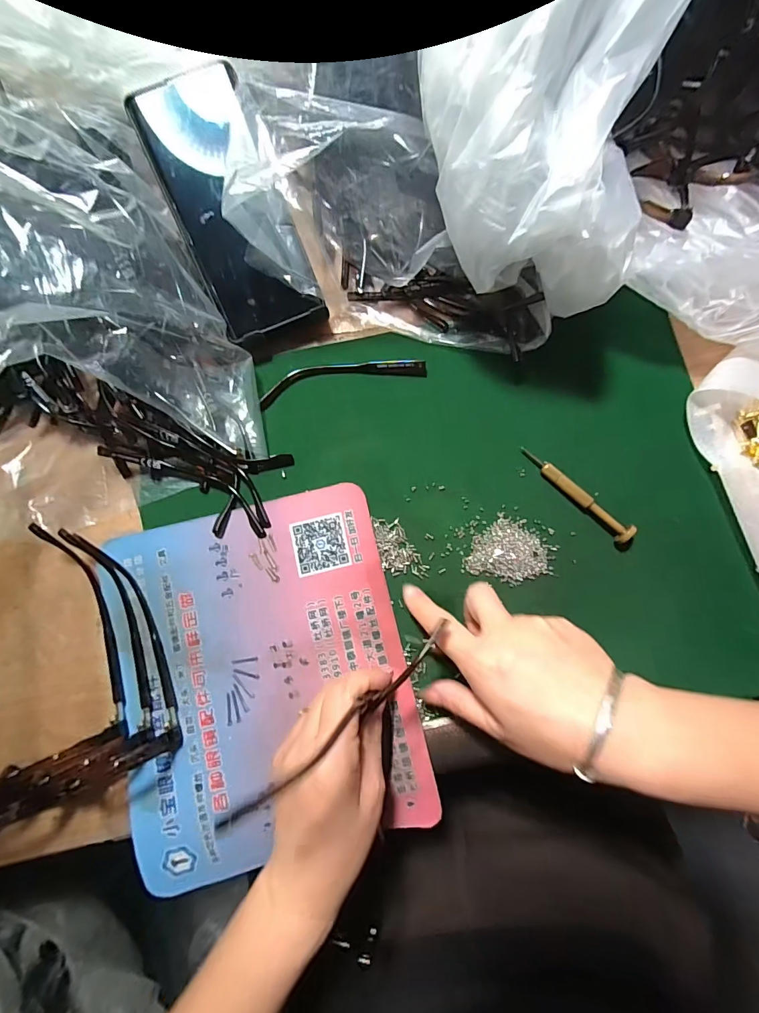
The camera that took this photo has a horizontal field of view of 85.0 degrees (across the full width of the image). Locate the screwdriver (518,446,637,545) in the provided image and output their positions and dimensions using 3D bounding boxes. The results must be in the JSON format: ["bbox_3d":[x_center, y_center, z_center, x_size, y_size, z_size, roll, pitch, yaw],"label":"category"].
[{"bbox_3d":[0.139,-0.009,0.296,0.093,0.013,0.013,41,84,7],"label":"screwdriver"}]

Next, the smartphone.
[{"bbox_3d":[-0.108,-0.210,0.290,0.073,0.012,0.163,-18,104,-1],"label":"smartphone"}]

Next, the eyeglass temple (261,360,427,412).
[{"bbox_3d":[-0.029,-0.100,0.316,0.126,0.004,0.026,-11,81,0],"label":"eyeglass temple"}]

